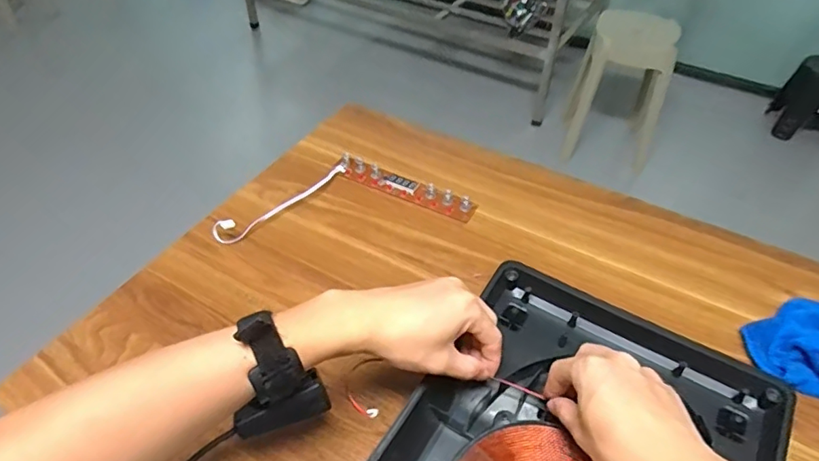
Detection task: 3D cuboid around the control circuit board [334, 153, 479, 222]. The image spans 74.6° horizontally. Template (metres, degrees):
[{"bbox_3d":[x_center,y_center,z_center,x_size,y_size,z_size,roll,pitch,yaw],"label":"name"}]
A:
[{"bbox_3d":[-0.009,-0.061,0.720,0.202,0.016,0.036,21,48,20],"label":"control circuit board"}]

